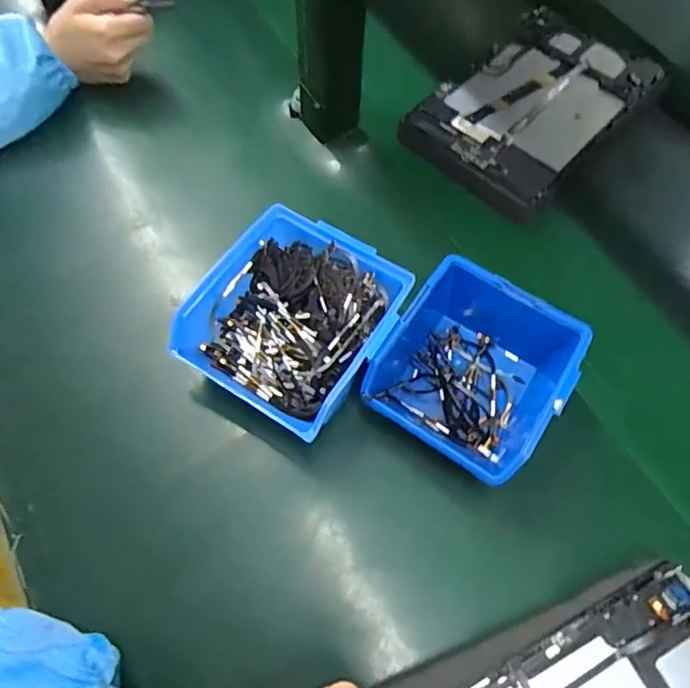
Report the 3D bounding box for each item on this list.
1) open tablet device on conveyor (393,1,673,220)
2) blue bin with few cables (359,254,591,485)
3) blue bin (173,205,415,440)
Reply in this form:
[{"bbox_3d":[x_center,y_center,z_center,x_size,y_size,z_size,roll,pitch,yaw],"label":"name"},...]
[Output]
[{"bbox_3d":[0.189,-0.244,0.542,0.158,0.024,0.253,40,69,17],"label":"open tablet device on conveyor"},{"bbox_3d":[0.097,0.019,0.401,0.119,0.081,0.147,31,68,15],"label":"blue bin with few cables"},{"bbox_3d":[-0.036,-0.014,0.402,0.135,0.066,0.139,31,66,13],"label":"blue bin"}]

